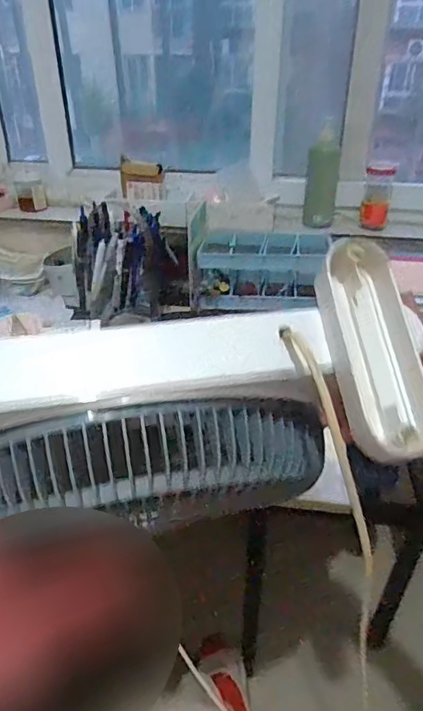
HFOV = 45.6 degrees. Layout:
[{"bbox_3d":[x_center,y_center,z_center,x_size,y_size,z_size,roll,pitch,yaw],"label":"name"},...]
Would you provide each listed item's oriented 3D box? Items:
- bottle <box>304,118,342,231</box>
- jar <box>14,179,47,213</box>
[{"bbox_3d":[0.235,-0.378,1.070,0.069,0.192,0.073,8,35,11],"label":"bottle"},{"bbox_3d":[-0.425,-0.376,1.180,0.068,0.063,0.059,-14,37,-19],"label":"jar"}]

